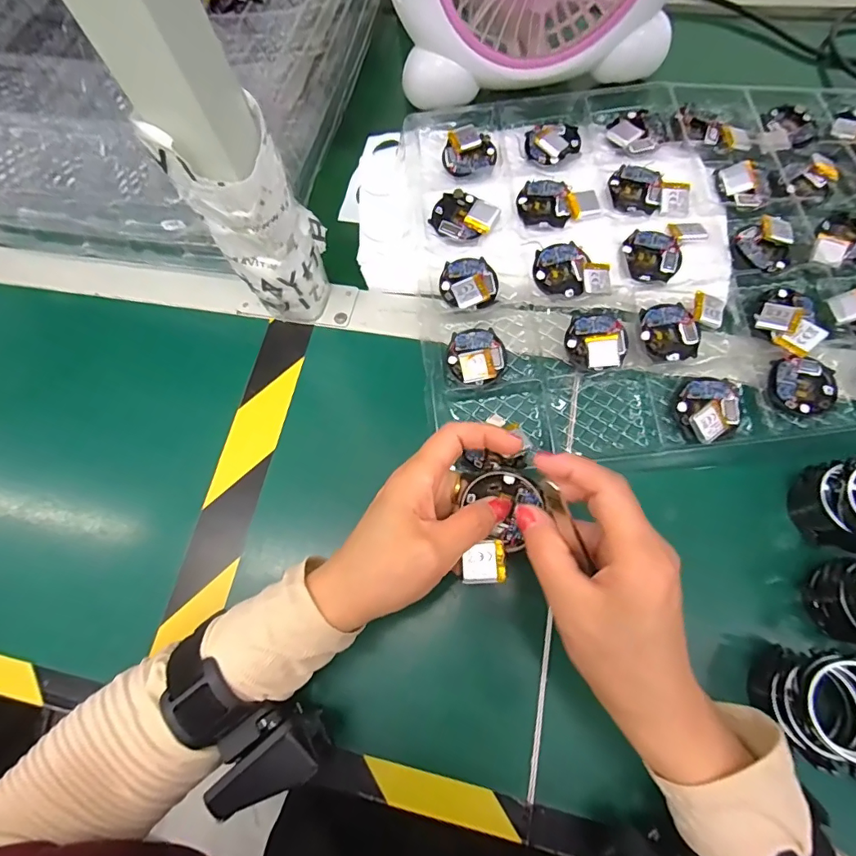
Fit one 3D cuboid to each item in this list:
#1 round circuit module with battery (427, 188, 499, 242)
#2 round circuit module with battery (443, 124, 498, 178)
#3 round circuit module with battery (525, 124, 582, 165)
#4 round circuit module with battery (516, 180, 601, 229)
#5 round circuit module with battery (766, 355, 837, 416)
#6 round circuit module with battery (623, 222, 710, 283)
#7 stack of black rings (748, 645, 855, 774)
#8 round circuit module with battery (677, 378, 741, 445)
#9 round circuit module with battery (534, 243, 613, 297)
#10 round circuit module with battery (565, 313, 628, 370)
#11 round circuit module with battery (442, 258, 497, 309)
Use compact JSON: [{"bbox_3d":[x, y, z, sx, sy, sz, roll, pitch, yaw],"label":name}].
[{"bbox_3d":[0.027,-0.162,0.358,0.048,0.007,0.039,23,72,14],"label":"round circuit module with battery"},{"bbox_3d":[0.032,-0.223,0.375,0.041,0.006,0.044,-2,68,5],"label":"round circuit module with battery"},{"bbox_3d":[0.100,-0.229,0.371,0.043,0.008,0.040,0,68,6],"label":"round circuit module with battery"},{"bbox_3d":[0.100,-0.173,0.357,0.060,0.006,0.040,9,69,9],"label":"round circuit module with battery"},{"bbox_3d":[0.253,-0.029,0.314,0.043,0.004,0.038,11,74,5],"label":"round circuit module with battery"},{"bbox_3d":[0.170,-0.134,0.341,0.041,0.010,0.059,40,77,19],"label":"round circuit module with battery"},{"bbox_3d":[0.208,0.147,0.251,0.046,0.059,0.055,21,79,8],"label":"stack of black rings"},{"bbox_3d":[0.190,-0.014,0.314,0.042,0.012,0.041,-2,68,5],"label":"round circuit module with battery"},{"bbox_3d":[0.106,-0.116,0.342,0.053,0.007,0.039,2,68,7],"label":"round circuit module with battery"},{"bbox_3d":[0.119,-0.061,0.332,0.040,0.008,0.040,0,73,1],"label":"round circuit module with battery"},{"bbox_3d":[0.031,-0.108,0.346,0.039,0.006,0.041,-2,68,5],"label":"round circuit module with battery"}]

